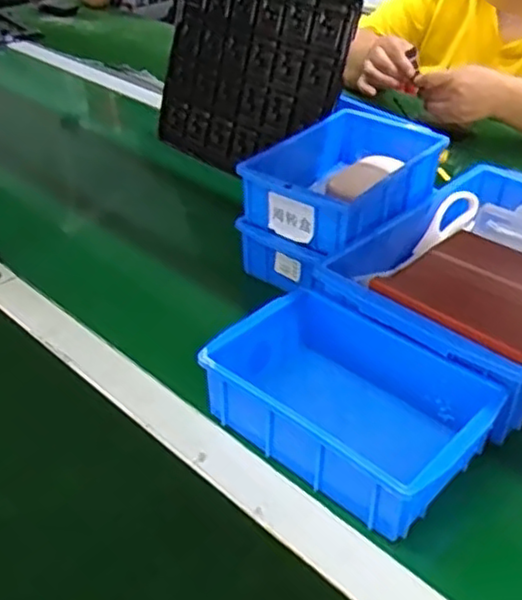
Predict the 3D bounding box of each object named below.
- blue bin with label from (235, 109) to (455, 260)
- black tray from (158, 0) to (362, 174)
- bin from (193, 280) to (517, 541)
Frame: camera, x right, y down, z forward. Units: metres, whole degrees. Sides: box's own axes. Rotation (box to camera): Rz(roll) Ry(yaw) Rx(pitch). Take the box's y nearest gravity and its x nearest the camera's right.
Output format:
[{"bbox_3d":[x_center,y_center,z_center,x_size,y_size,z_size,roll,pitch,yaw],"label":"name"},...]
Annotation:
[{"bbox_3d":[0.093,-0.129,0.723,0.134,0.057,0.216,28,44,33],"label":"blue bin with label"},{"bbox_3d":[-0.022,-0.289,0.892,0.288,0.235,0.031,26,16,32],"label":"black tray"},{"bbox_3d":[0.069,0.074,0.537,0.193,0.062,0.135,28,44,32],"label":"bin"}]

